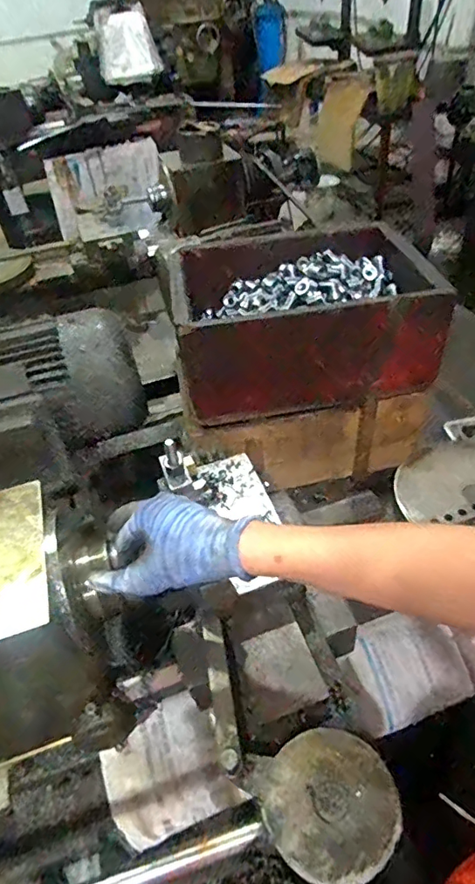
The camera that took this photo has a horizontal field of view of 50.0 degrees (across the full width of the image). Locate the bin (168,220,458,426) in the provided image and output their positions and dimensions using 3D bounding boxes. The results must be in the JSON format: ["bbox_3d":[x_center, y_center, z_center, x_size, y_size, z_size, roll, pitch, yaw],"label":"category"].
[{"bbox_3d":[0.091,-0.180,0.747,0.339,0.151,0.247,-8,43,-2],"label":"bin"}]

